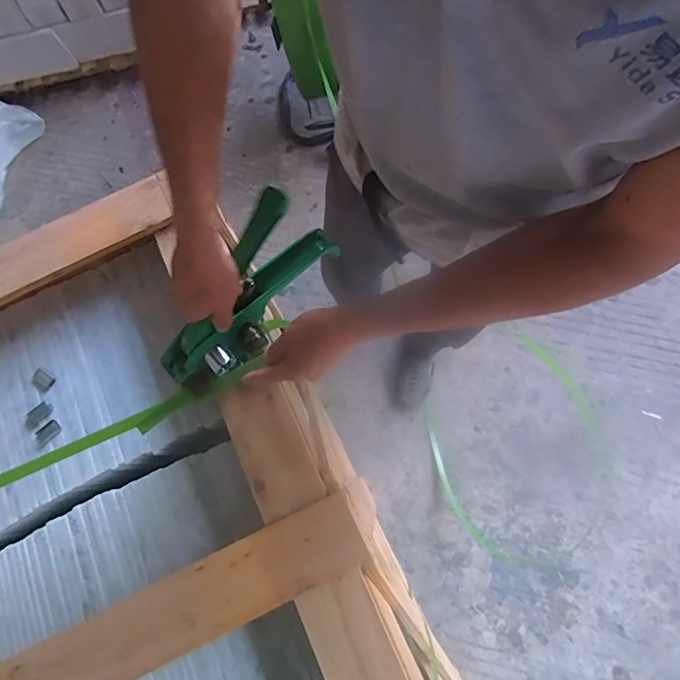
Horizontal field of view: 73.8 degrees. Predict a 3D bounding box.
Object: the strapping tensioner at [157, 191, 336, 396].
[{"bbox_3d":[-0.103,-0.053,0.497,0.249,0.157,0.066,-42,77,-10],"label":"strapping tensioner"}]

